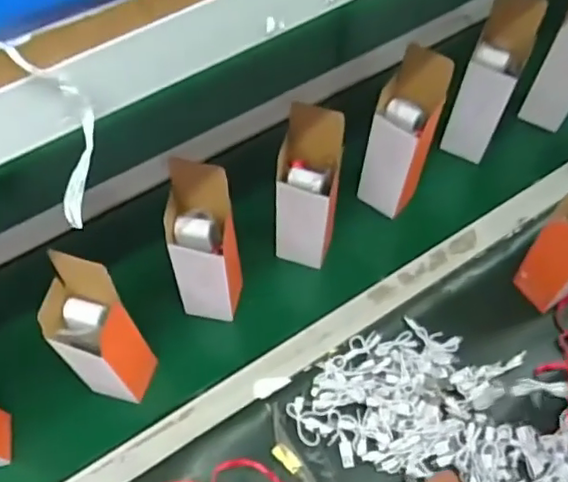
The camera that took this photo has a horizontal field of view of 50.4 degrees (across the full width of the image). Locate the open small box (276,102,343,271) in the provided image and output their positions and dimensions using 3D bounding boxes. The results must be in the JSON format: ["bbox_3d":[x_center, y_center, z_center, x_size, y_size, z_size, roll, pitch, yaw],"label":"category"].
[{"bbox_3d":[0.029,-0.053,0.727,0.075,0.229,0.080,10,60,5],"label":"open small box"}]

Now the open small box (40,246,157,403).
[{"bbox_3d":[-0.197,0.109,0.648,0.084,0.208,0.079,17,61,9],"label":"open small box"}]

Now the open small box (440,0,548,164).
[{"bbox_3d":[0.275,-0.215,0.821,0.077,0.235,0.075,21,62,12],"label":"open small box"}]

